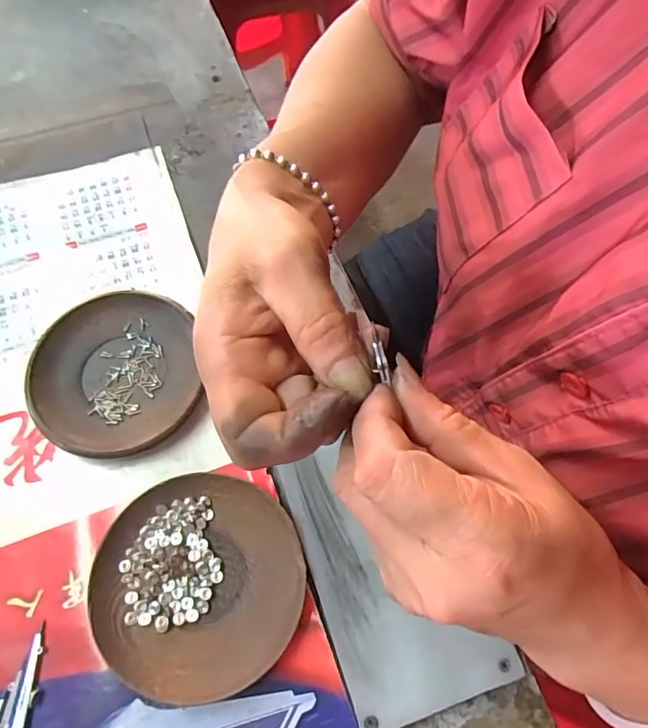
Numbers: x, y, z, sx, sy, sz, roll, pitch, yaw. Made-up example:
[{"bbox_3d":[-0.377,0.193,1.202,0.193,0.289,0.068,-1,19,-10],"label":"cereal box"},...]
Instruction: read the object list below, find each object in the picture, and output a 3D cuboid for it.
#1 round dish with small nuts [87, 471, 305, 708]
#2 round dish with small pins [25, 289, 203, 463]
[{"bbox_3d":[-0.072,0.123,0.287,0.115,0.016,0.111,1,66,-2],"label":"round dish with small nuts"},{"bbox_3d":[-0.138,0.007,0.336,0.102,0.018,0.114,-10,67,-7],"label":"round dish with small pins"}]

